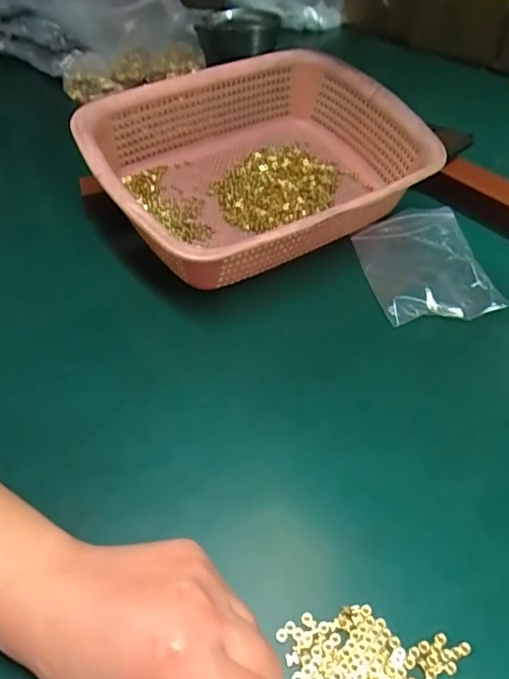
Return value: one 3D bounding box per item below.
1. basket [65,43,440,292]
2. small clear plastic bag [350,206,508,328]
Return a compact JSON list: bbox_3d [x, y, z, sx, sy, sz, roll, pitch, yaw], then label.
[{"bbox_3d":[0.003,-0.163,0.494,0.302,0.095,0.224,-24,61,-20],"label":"basket"},{"bbox_3d":[0.144,-0.069,0.457,0.094,0.022,0.141,-11,42,1],"label":"small clear plastic bag"}]

